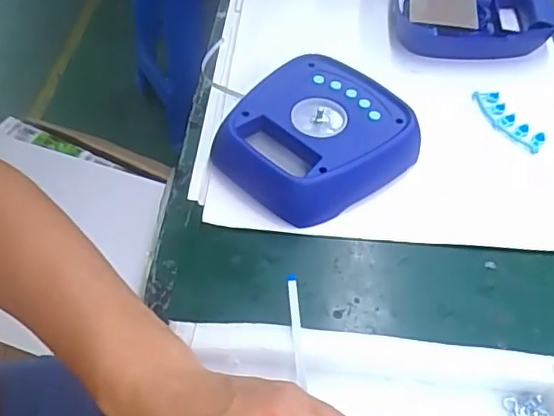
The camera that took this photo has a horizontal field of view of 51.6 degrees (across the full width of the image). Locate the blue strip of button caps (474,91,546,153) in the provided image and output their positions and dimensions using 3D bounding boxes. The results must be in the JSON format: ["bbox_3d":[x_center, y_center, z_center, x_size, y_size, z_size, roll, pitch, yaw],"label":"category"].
[{"bbox_3d":[0.242,-0.089,0.599,0.034,0.017,0.090,-18,53,-14],"label":"blue strip of button caps"}]

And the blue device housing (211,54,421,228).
[{"bbox_3d":[0.034,-0.066,0.548,0.166,0.047,0.160,-32,58,-24],"label":"blue device housing"}]

